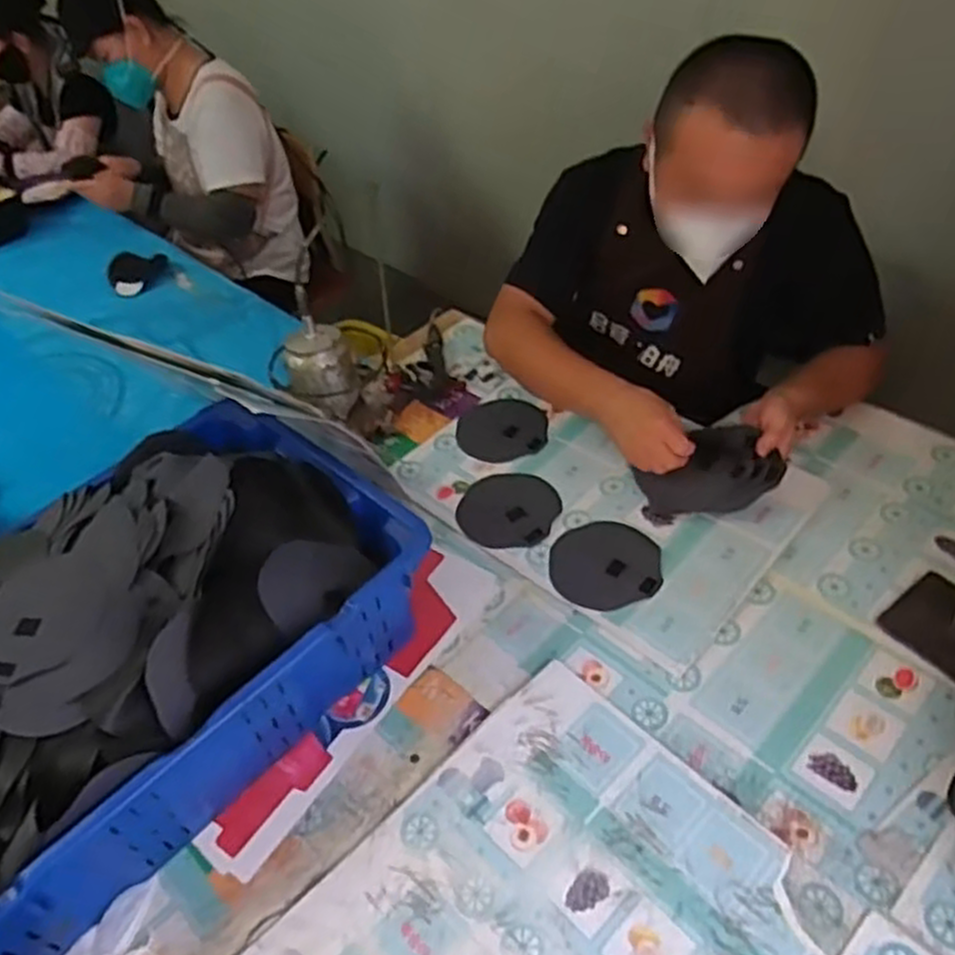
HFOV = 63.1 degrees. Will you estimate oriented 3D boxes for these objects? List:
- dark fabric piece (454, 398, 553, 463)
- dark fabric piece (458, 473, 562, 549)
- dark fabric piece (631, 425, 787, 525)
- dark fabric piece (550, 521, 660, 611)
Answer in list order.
[{"bbox_3d":[0.041,-0.078,1.233,0.142,0.008,0.147,-4,45,4],"label":"dark fabric piece"},{"bbox_3d":[0.045,0.045,1.113,0.138,0.007,0.142,-4,45,4],"label":"dark fabric piece"},{"bbox_3d":[0.309,0.004,1.062,0.161,0.069,0.135,-25,48,-17],"label":"dark fabric piece"},{"bbox_3d":[0.168,0.113,1.025,0.139,0.005,0.145,-5,43,5],"label":"dark fabric piece"}]

